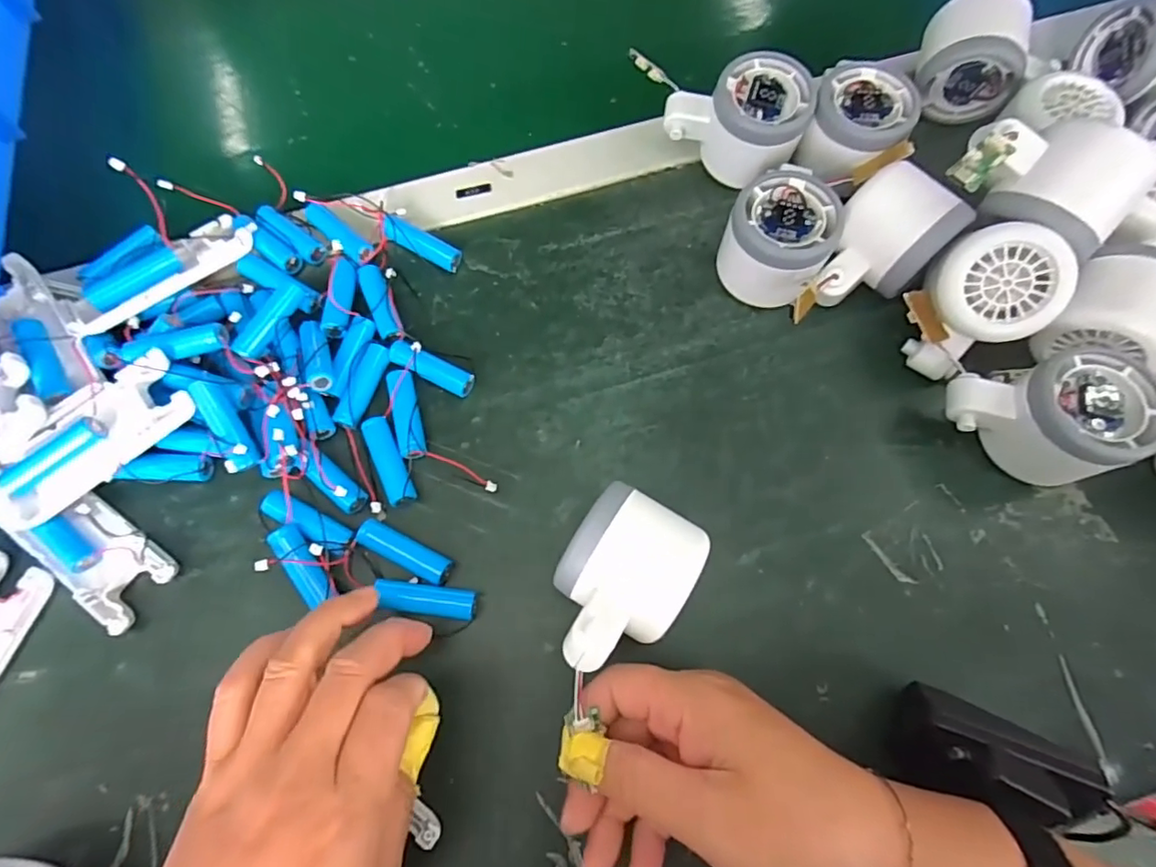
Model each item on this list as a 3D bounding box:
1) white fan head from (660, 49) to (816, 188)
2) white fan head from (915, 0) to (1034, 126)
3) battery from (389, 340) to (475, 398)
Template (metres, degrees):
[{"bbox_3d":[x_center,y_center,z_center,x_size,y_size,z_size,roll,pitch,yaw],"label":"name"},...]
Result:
[{"bbox_3d":[0.100,-0.196,0.357,0.081,0.056,0.059,30,74,10],"label":"white fan head"},{"bbox_3d":[0.252,-0.243,0.361,0.060,0.056,0.049,20,72,7],"label":"white fan head"},{"bbox_3d":[-0.084,-0.037,0.321,0.050,0.014,0.015,30,73,-1],"label":"battery"}]

